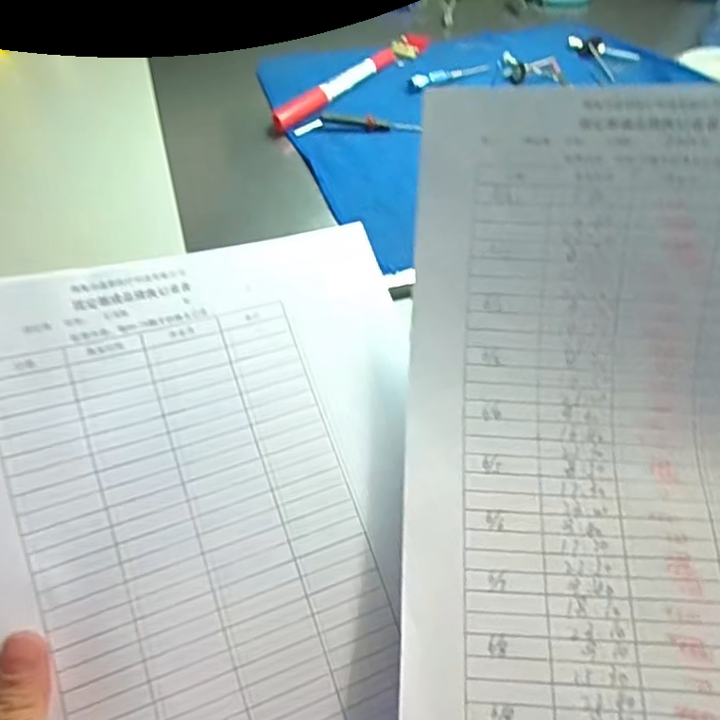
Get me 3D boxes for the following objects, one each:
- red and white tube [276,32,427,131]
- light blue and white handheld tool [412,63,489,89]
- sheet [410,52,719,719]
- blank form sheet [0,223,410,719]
[{"bbox_3d":[-0.003,-0.214,0.471,0.020,0.010,0.182,31,56,21],"label":"red and white tube"},{"bbox_3d":[0.070,-0.218,0.477,0.069,0.006,0.010,-22,55,-20],"label":"light blue and white handheld tool"},{"bbox_3d":[0.119,0.030,0.227,0.209,0.079,0.284,-1,71,1],"label":"sheet"},{"bbox_3d":[-0.047,0.088,0.257,0.197,0.030,0.288,-14,78,-19],"label":"blank form sheet"}]

